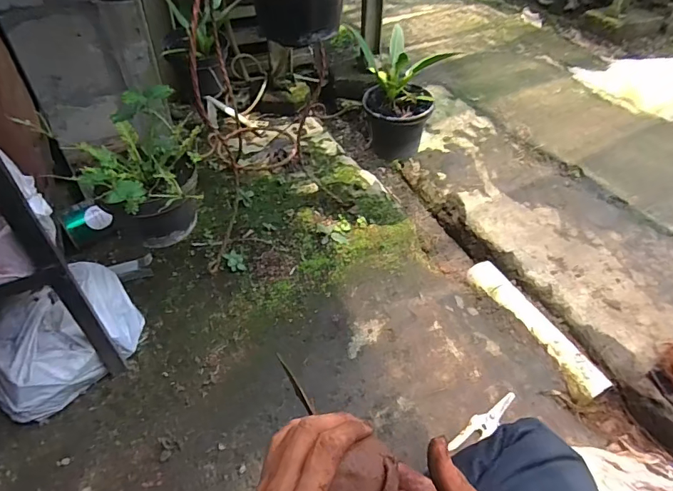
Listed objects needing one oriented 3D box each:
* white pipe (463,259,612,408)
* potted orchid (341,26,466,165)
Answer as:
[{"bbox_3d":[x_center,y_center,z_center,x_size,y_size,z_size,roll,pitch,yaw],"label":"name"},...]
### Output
[{"bbox_3d":[0.458,0.176,1.037,0.070,0.058,0.392,-18,49,-19],"label":"white pipe"},{"bbox_3d":[0.138,-0.354,1.075,0.176,0.248,0.230,-6,46,-8],"label":"potted orchid"}]

